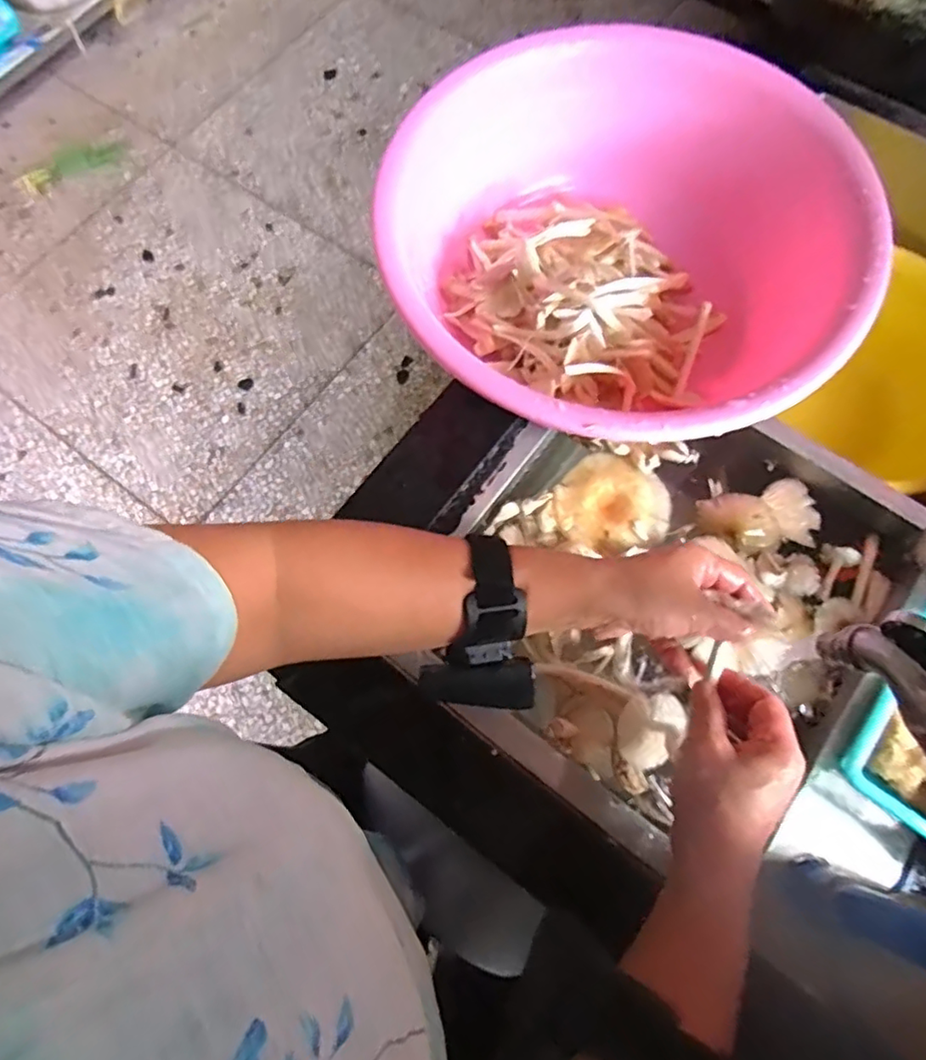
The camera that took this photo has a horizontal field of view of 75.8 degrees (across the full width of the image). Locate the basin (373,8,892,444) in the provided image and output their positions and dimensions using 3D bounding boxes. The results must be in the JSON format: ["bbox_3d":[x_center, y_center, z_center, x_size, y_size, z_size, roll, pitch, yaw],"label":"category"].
[{"bbox_3d":[0.134,-0.227,0.486,0.363,0.114,0.362,0,73,1],"label":"basin"}]

